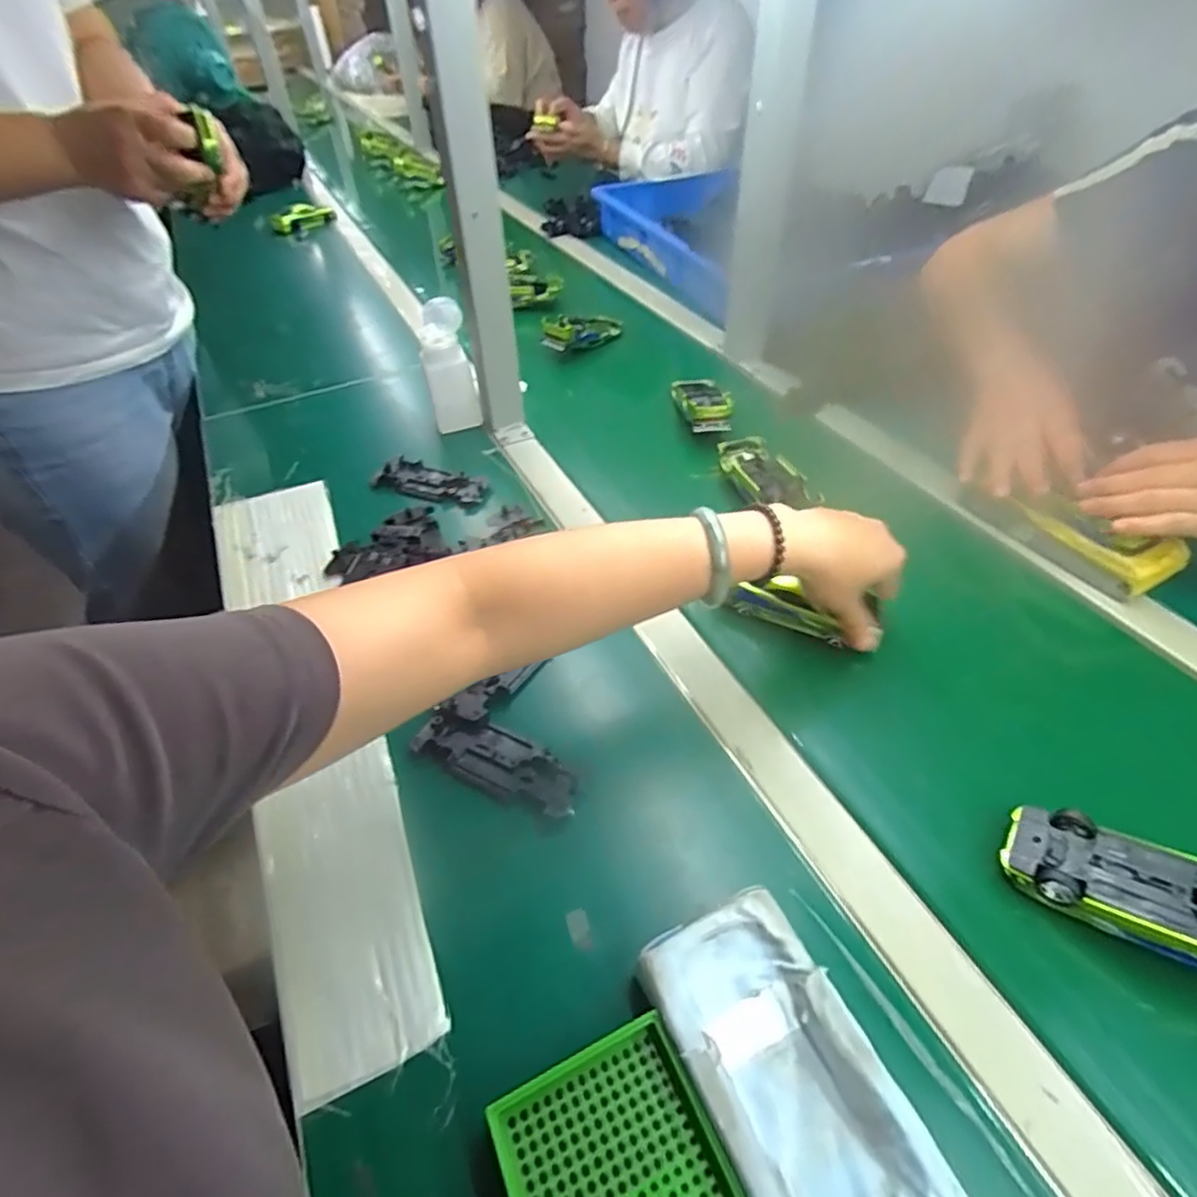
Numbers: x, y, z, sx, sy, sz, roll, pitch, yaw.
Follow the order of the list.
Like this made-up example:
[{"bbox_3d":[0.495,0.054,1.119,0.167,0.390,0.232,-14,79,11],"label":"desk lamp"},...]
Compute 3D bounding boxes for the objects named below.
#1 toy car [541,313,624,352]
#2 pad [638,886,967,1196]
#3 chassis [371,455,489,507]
[{"bbox_3d":[-0.025,-0.371,0.885,0.126,0.043,0.035,-21,48,-36],"label":"toy car"},{"bbox_3d":[0.091,0.230,0.298,0.080,0.034,0.158,-21,49,-17],"label":"pad"},{"bbox_3d":[-0.174,-0.120,0.667,0.120,0.016,0.047,14,48,15],"label":"chassis"}]

